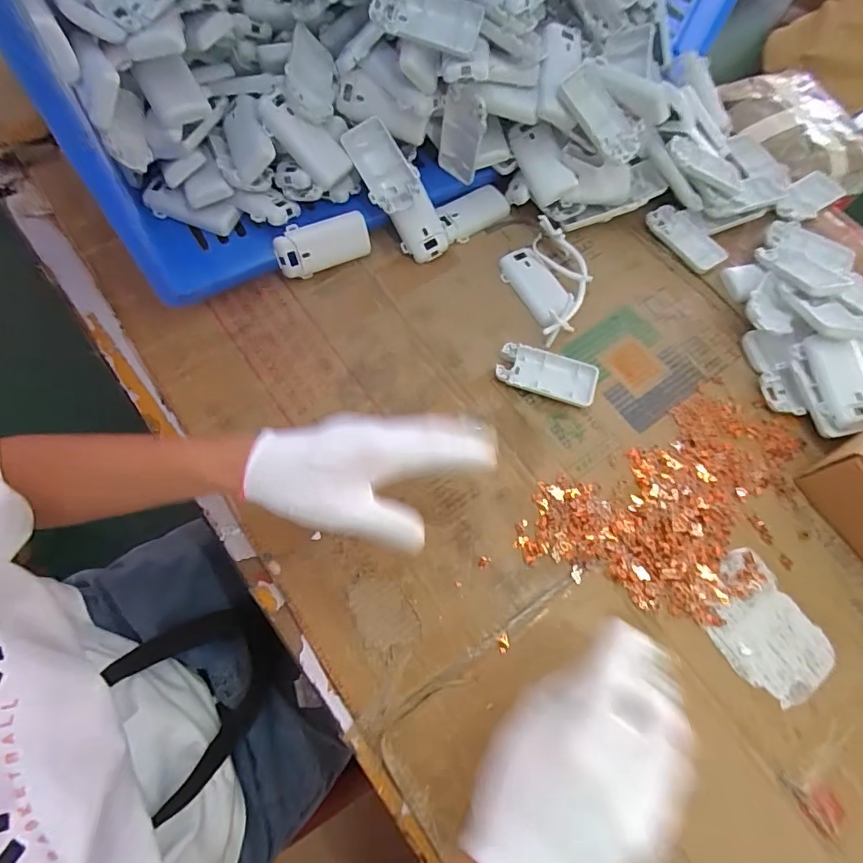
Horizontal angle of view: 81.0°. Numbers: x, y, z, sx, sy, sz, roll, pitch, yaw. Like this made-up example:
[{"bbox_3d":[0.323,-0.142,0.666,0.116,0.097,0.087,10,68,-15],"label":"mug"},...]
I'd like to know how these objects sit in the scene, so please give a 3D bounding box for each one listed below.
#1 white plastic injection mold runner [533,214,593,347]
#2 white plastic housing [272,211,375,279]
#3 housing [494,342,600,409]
[{"bbox_3d":[0.137,-0.158,0.527,0.055,0.032,0.146,1,69,-1],"label":"white plastic injection mold runner"},{"bbox_3d":[-0.109,-0.189,0.513,0.094,0.049,0.013,-26,44,-11],"label":"white plastic housing"},{"bbox_3d":[0.113,-0.056,0.493,0.095,0.016,0.046,14,69,6],"label":"housing"}]

